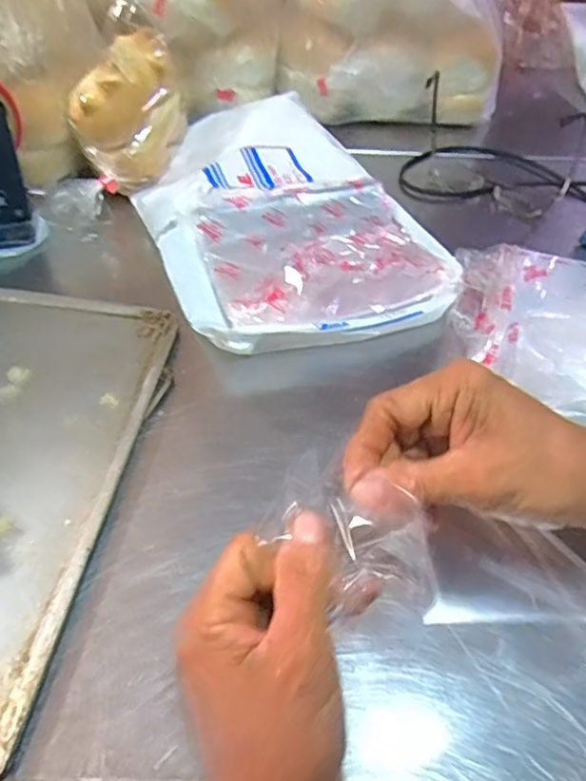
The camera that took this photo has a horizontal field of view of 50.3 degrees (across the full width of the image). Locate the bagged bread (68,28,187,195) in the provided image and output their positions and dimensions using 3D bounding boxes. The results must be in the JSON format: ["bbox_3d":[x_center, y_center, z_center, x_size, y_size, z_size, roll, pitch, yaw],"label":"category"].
[{"bbox_3d":[-0.155,-0.266,0.597,0.070,0.101,0.127,11,47,5],"label":"bagged bread"}]

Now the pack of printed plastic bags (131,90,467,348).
[{"bbox_3d":[-0.010,-0.166,0.571,0.226,0.063,0.326,-16,50,-19],"label":"pack of printed plastic bags"}]

